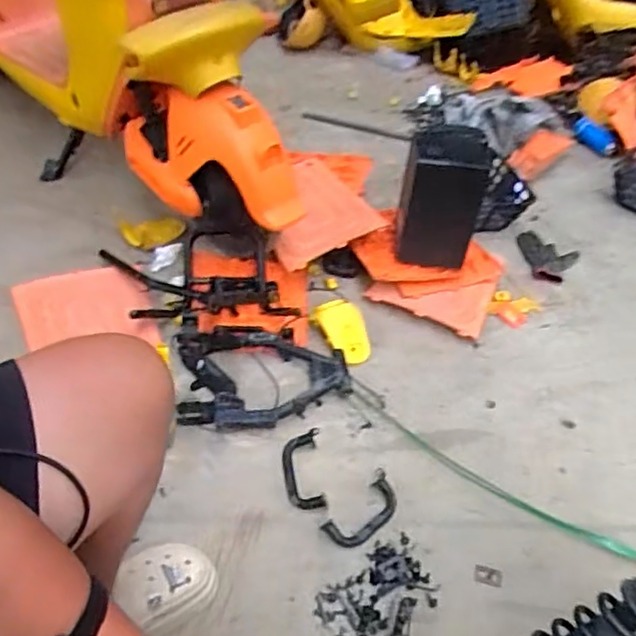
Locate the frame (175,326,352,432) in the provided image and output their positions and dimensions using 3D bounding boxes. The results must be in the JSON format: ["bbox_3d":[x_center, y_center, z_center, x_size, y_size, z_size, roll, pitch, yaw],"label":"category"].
[{"bbox_3d":[-0.104,0.111,1.242,0.330,0.049,0.238,-2,44,-11],"label":"frame"}]

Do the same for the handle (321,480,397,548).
[{"bbox_3d":[0.078,0.327,1.061,0.138,0.021,0.060,-27,53,-31],"label":"handle"}]

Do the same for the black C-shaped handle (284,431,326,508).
[{"bbox_3d":[-0.027,0.263,1.114,0.065,0.014,0.153,1,44,-8],"label":"black C-shaped handle"}]

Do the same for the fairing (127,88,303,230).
[{"bbox_3d":[-0.233,-0.338,1.330,0.447,0.238,0.114,19,44,11],"label":"fairing"}]

